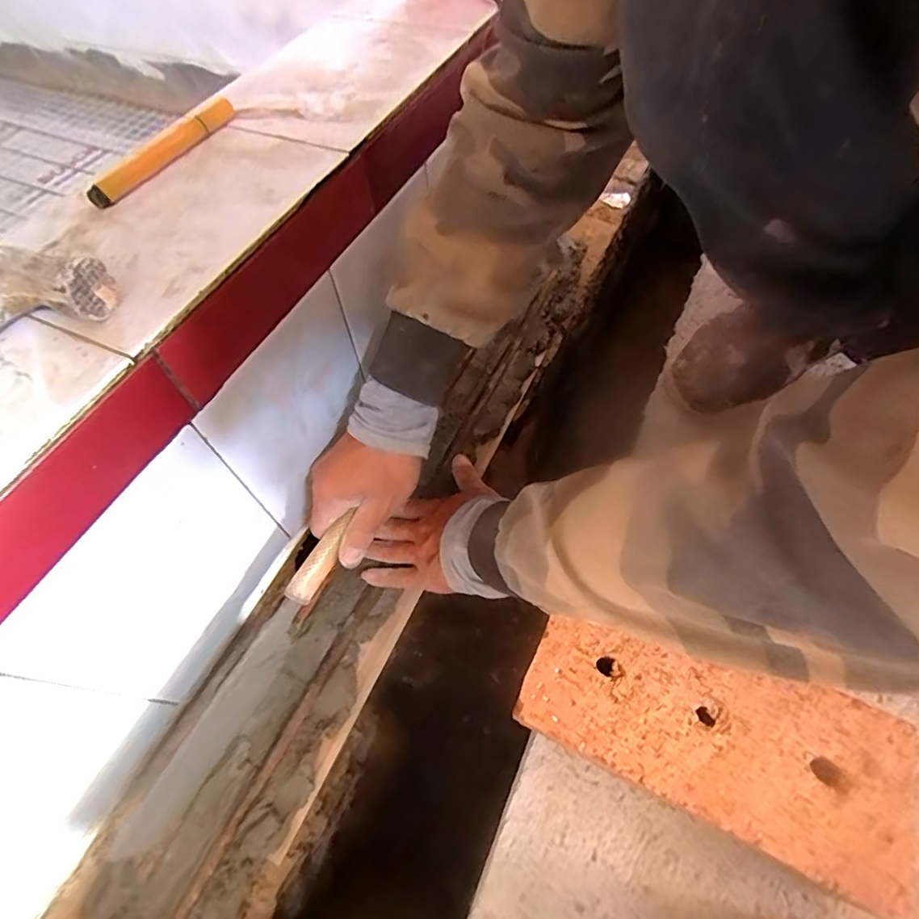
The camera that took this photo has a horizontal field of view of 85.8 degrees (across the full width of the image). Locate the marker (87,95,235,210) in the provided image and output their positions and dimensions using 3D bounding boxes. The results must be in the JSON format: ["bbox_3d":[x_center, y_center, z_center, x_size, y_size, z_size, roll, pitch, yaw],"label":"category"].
[{"bbox_3d":[-0.198,-0.210,0.335,0.010,0.017,0.129,22,63,15],"label":"marker"}]

